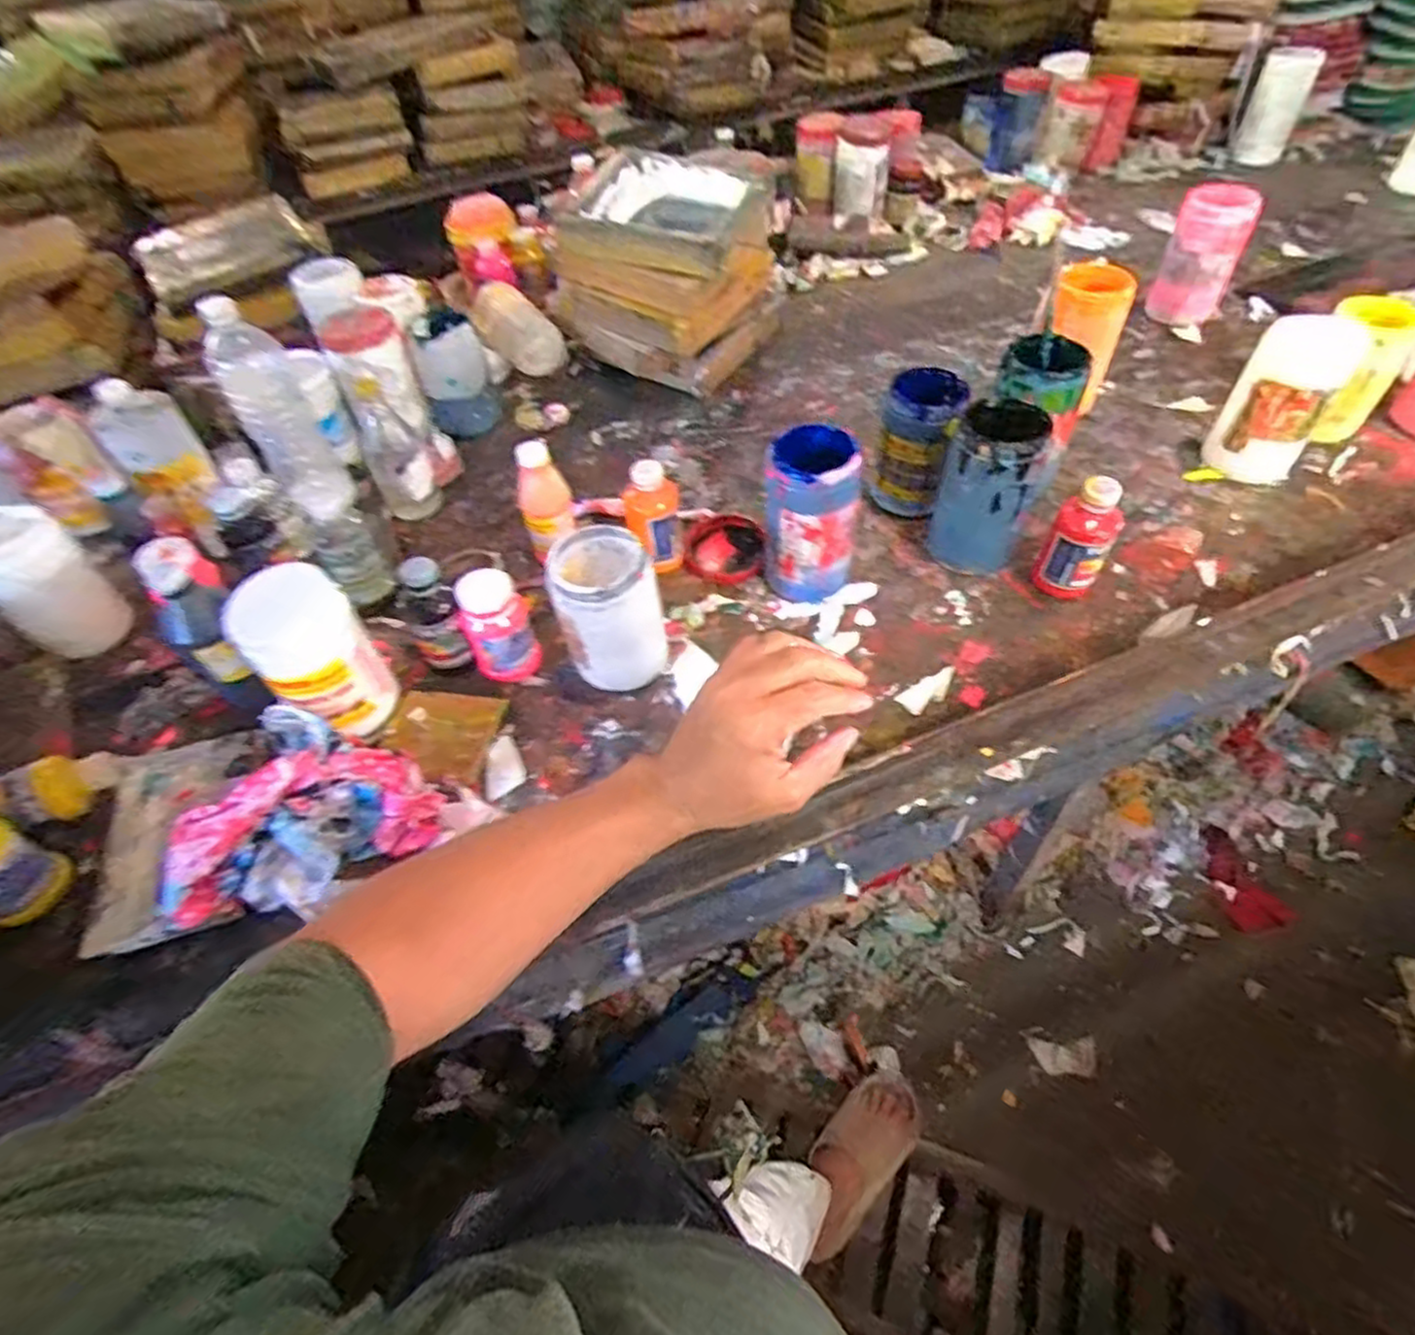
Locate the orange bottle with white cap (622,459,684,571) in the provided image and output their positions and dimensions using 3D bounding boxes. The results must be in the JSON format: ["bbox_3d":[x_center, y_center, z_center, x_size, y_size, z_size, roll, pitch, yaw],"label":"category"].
[{"bbox_3d":[-0.059,-0.164,0.806,0.061,0.121,0.056,-7,53,-2],"label":"orange bottle with white cap"}]

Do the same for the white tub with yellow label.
[{"bbox_3d":[-0.355,-0.007,0.669,0.095,0.152,0.097,-2,51,2],"label":"white tub with yellow label"}]

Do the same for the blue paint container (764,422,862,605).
[{"bbox_3d":[0.106,-0.153,0.763,0.095,0.164,0.089,5,53,7],"label":"blue paint container"}]

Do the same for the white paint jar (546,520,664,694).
[{"bbox_3d":[-0.095,-0.054,0.707,0.093,0.145,0.093,-2,53,2],"label":"white paint jar"}]

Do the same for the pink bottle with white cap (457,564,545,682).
[{"bbox_3d":[-0.210,-0.039,0.727,0.067,0.112,0.055,-23,53,-14],"label":"pink bottle with white cap"}]

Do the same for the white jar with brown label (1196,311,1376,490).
[{"bbox_3d":[0.662,-0.303,0.849,0.099,0.161,0.080,31,60,24],"label":"white jar with brown label"}]

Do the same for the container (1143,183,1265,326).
[{"bbox_3d":[0.731,-0.610,1.089,0.107,0.163,0.106,26,57,22],"label":"container"}]

